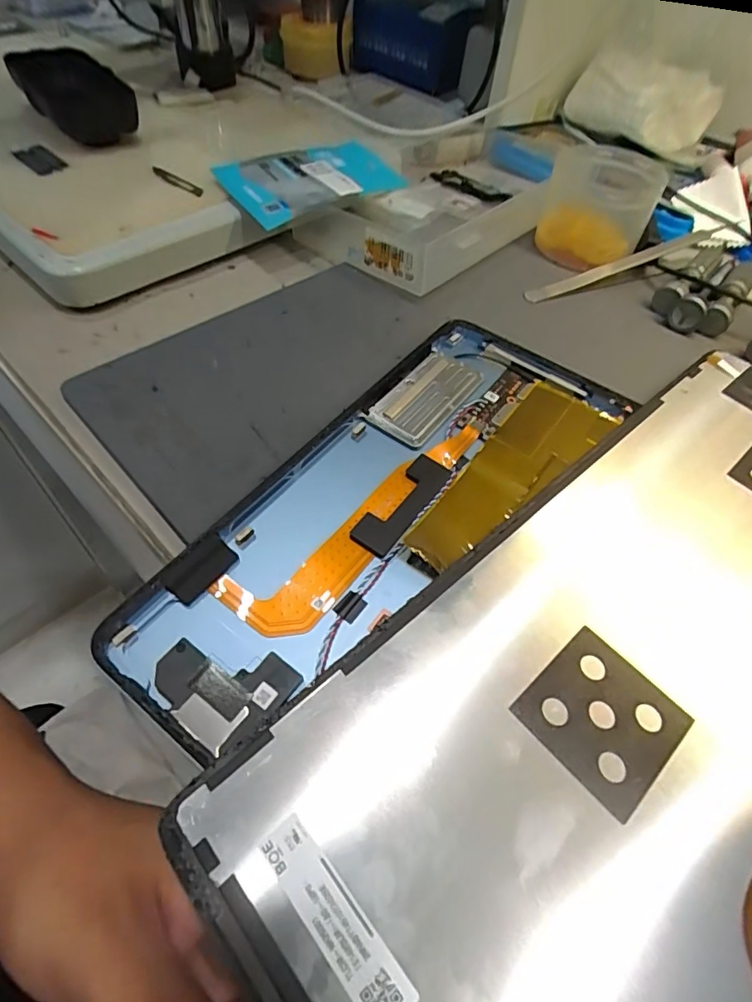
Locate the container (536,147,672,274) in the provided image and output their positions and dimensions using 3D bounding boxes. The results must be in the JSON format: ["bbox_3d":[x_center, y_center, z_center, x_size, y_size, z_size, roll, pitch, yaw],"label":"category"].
[{"bbox_3d":[0.136,-0.182,0.322,0.064,0.044,0.068,19,54,9],"label":"container"}]

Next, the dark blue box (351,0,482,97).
[{"bbox_3d":[0.035,-0.428,0.490,0.115,0.057,0.047,23,55,12],"label":"dark blue box"}]

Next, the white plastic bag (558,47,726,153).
[{"bbox_3d":[0.204,-0.308,0.401,0.112,0.042,0.060,23,55,12],"label":"white plastic bag"}]

